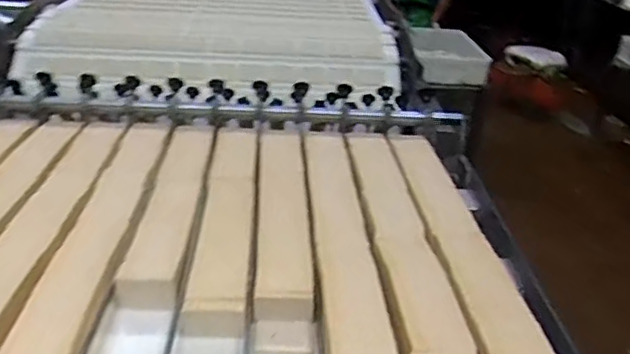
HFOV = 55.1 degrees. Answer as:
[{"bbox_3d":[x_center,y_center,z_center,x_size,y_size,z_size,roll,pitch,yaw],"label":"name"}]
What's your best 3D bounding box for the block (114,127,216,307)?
[{"bbox_3d":[-0.226,0.046,0.979,0.091,0.050,0.524,0,28,-2],"label":"block"}]

